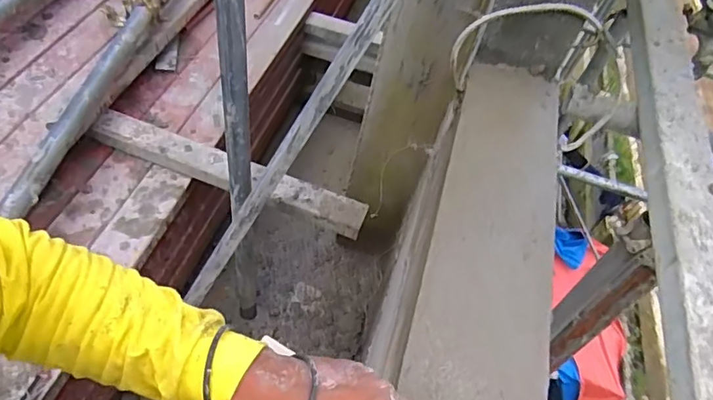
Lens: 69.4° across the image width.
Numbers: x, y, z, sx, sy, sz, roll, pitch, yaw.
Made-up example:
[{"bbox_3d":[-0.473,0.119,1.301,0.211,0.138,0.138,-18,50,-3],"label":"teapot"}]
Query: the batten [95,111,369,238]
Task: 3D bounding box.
[{"bbox_3d":[-0.301,-0.069,1.204,0.674,0.028,0.086,20,70,7],"label":"batten"}]

